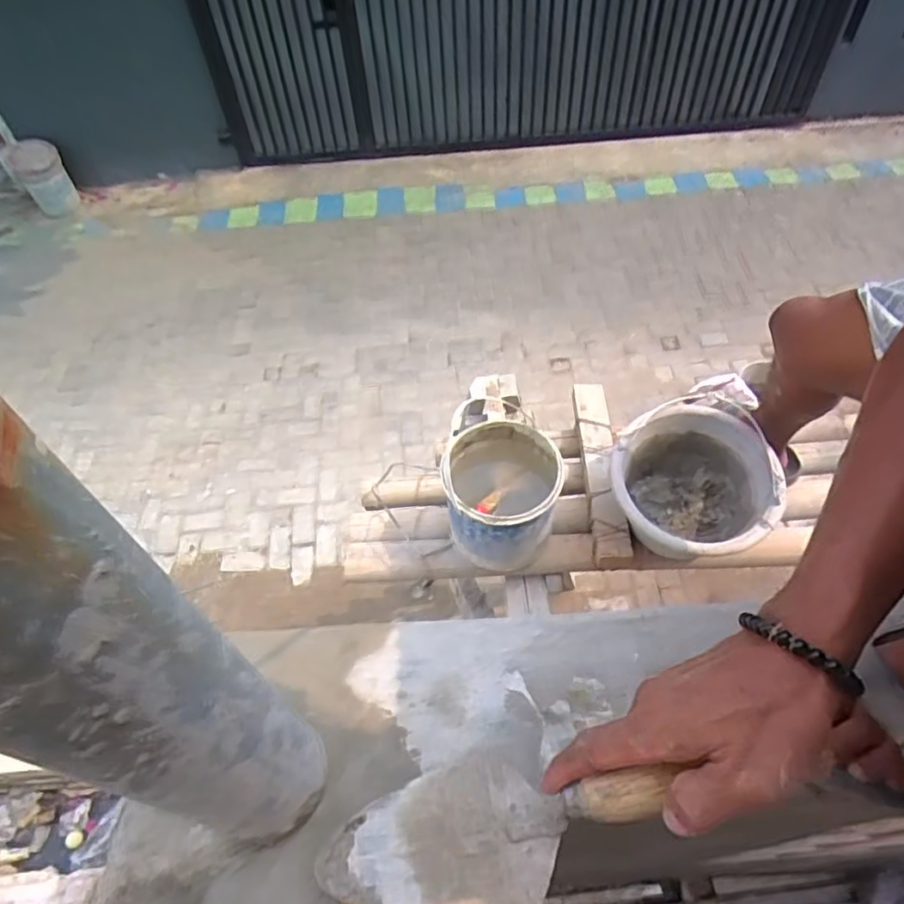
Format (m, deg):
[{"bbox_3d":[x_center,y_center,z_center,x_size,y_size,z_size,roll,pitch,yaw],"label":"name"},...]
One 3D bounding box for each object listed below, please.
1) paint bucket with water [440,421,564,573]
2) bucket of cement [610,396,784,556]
[{"bbox_3d":[0.081,0.077,1.009,0.174,0.179,0.174,-1,53,2],"label":"paint bucket with water"},{"bbox_3d":[0.382,0.055,1.004,0.236,0.162,0.253,-1,53,2],"label":"bucket of cement"}]

